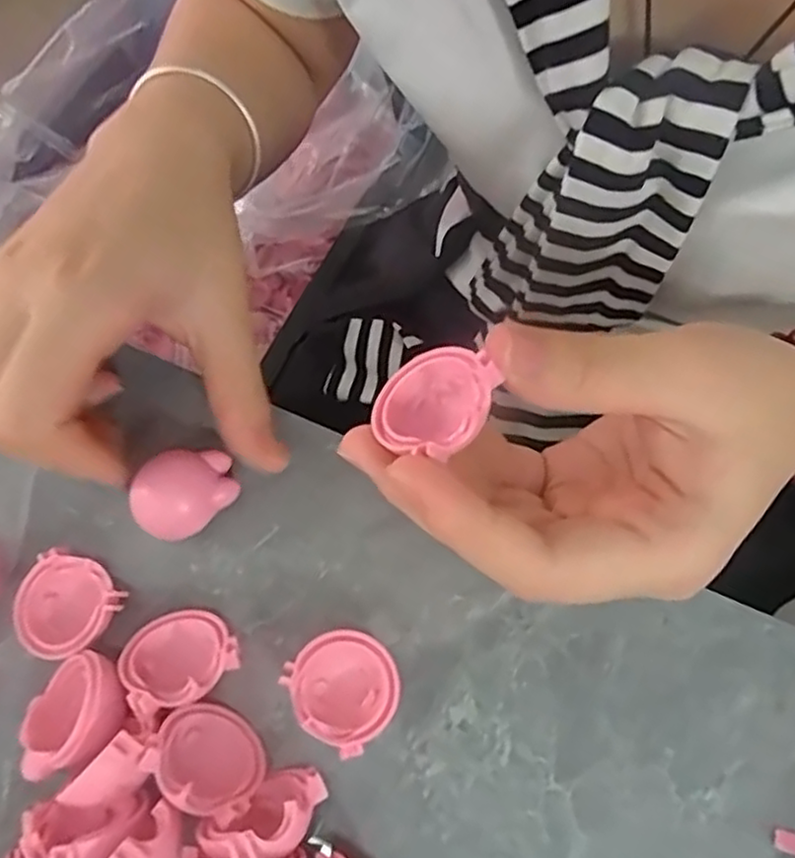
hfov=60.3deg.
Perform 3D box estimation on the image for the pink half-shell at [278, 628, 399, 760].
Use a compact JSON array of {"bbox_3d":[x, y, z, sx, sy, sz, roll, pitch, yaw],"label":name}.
[{"bbox_3d":[-0.014,0.074,0.194,0.029,0.016,0.030,-2,64,3],"label":"pink half-shell"}]

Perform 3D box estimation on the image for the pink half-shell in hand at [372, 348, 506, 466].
[{"bbox_3d":[0.009,-0.006,0.164,0.027,0.015,0.027,24,77,34],"label":"pink half-shell in hand"}]

